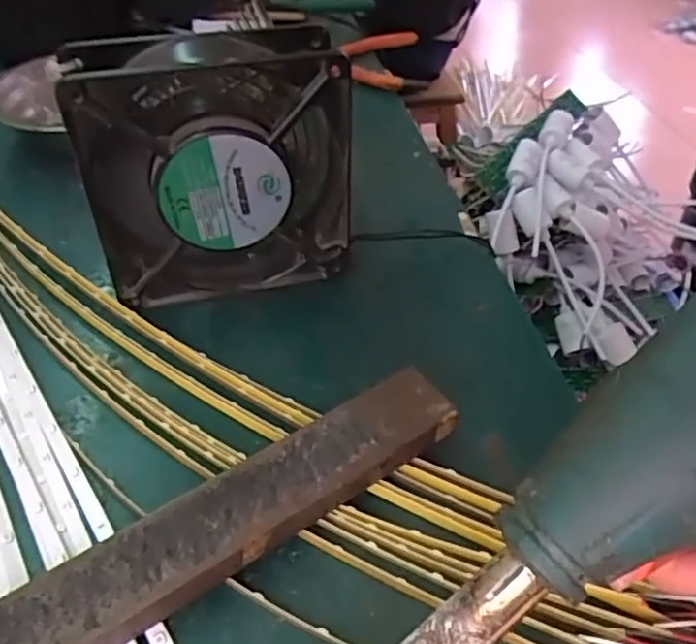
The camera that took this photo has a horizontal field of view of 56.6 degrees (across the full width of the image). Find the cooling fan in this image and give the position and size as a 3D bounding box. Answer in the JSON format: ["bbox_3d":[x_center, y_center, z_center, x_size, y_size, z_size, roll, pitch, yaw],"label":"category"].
[{"bbox_3d":[-0.061,-0.071,0.310,0.119,0.117,0.043,-10,44,-14],"label":"cooling fan"}]

